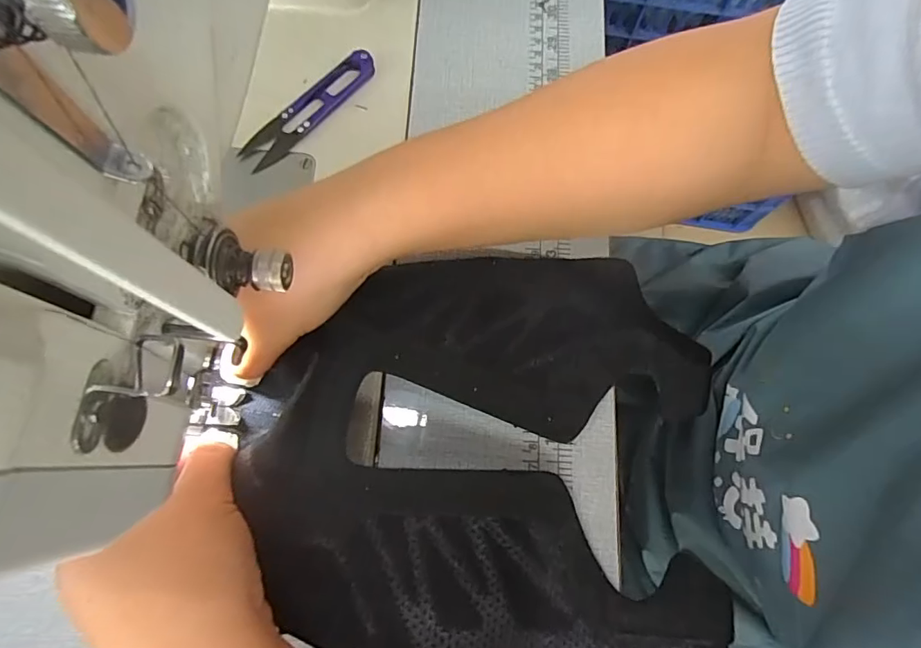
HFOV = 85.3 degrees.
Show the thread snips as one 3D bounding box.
[{"bbox_3d":[-0.094,-0.133,0.310,0.023,0.012,0.101,42,78,9],"label":"thread snips"}]

